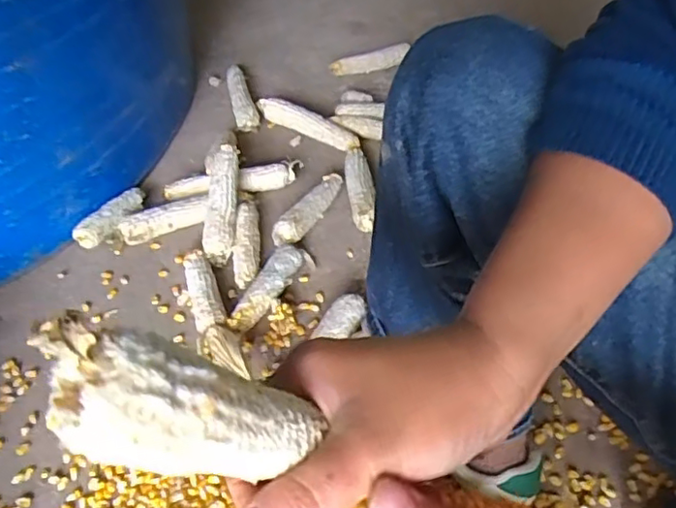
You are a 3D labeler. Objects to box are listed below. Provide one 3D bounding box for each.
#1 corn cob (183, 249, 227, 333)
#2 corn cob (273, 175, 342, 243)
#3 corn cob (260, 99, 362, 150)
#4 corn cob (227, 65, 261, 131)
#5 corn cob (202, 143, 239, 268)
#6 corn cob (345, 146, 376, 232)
[{"bbox_3d":[-0.169,0.046,0.768,0.038,0.034,0.127,-13,52,-13],"label":"corn cob"},{"bbox_3d":[-0.039,-0.065,0.869,0.032,0.041,0.157,23,51,19],"label":"corn cob"},{"bbox_3d":[-0.047,-0.215,1.008,0.192,0.035,0.035,24,51,19],"label":"corn cob"},{"bbox_3d":[-0.172,-0.284,1.059,0.037,0.034,0.203,-12,49,-12],"label":"corn cob"},{"bbox_3d":[-0.161,-0.071,0.839,0.047,0.034,0.180,0,65,-3],"label":"corn cob"},{"bbox_3d":[0.033,-0.103,0.909,0.037,0.030,0.172,-3,47,-4],"label":"corn cob"}]

